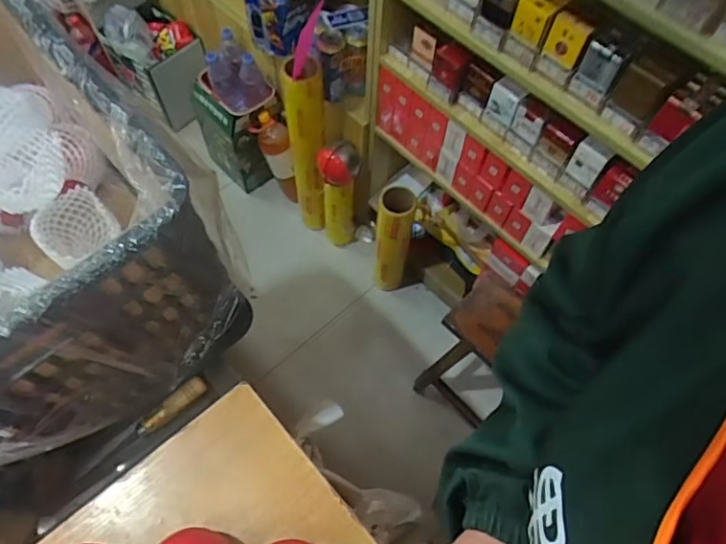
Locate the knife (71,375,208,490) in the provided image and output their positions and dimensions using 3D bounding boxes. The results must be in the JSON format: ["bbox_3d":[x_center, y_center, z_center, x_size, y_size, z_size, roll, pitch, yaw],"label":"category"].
[{"bbox_3d":[-0.278,0.198,0.676,0.194,0.020,0.022,-37,68,-4],"label":"knife"}]

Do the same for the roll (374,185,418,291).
[{"bbox_3d":[0.078,-0.074,1.448,0.091,0.372,0.103,9,62,3],"label":"roll"}]

